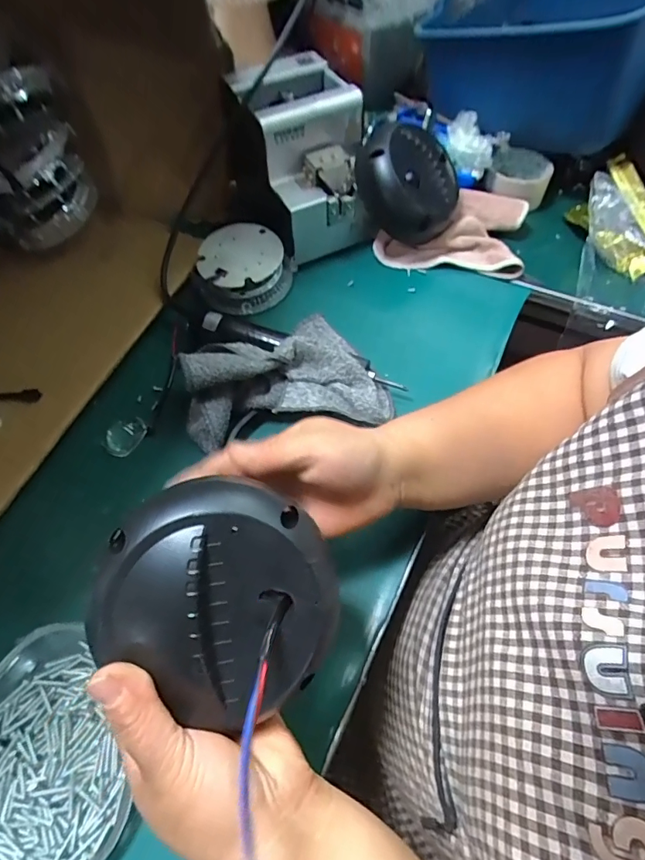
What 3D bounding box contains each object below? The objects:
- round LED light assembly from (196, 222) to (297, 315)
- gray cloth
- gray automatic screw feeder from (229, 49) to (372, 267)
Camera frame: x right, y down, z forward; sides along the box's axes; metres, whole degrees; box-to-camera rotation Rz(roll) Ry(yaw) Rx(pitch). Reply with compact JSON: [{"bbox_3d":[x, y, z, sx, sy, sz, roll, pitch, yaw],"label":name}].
[{"bbox_3d":[-0.094,-0.187,0.540,0.096,0.049,0.100,-1,61,2],"label":"round LED light assembly"},{"bbox_3d":[-0.039,-0.066,0.455,0.191,0.070,0.145,-9,61,-2],"label":"gray cloth"},{"bbox_3d":[-0.015,-0.318,0.540,0.113,0.139,0.168,-19,62,-8],"label":"gray automatic screw feeder"}]

